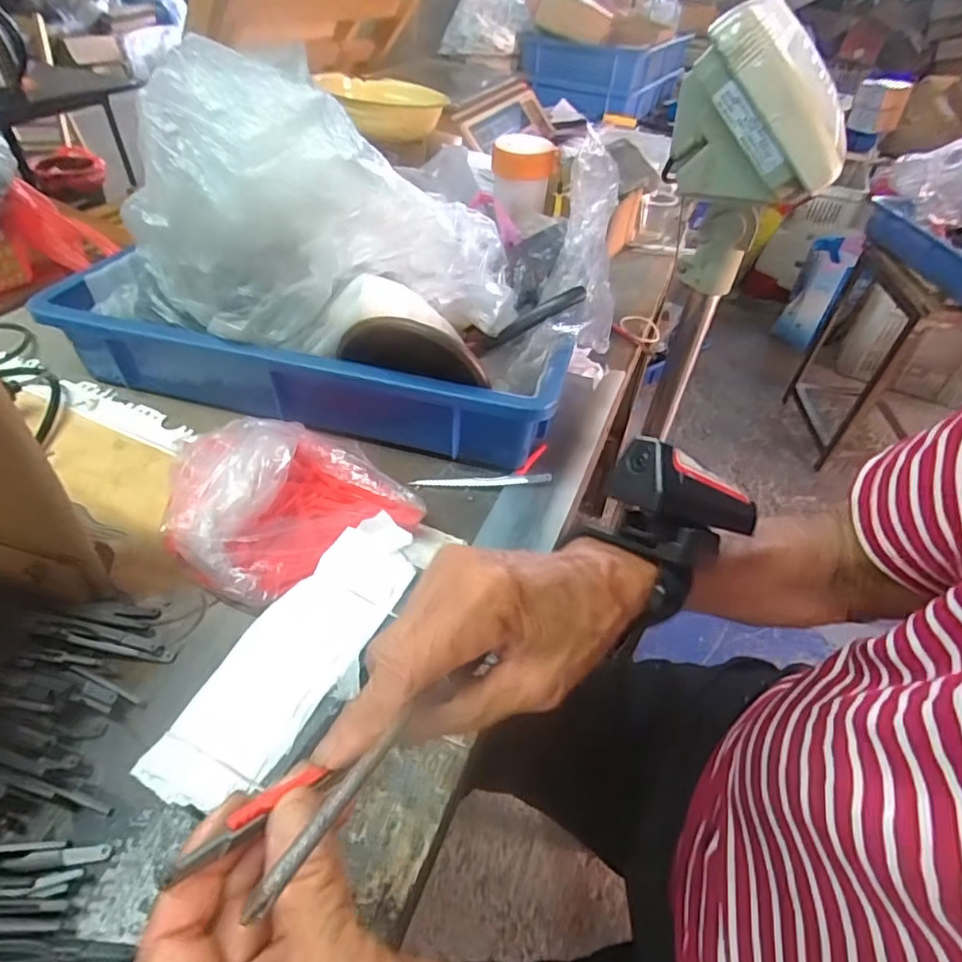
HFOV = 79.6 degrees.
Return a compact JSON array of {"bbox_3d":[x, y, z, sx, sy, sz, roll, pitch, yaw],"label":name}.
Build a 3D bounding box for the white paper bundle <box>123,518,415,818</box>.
[{"bbox_3d":[-0.093,0.081,0.294,0.060,0.019,0.163,22,47,17],"label":"white paper bundle"}]

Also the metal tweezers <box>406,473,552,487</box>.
[{"bbox_3d":[0.000,-0.002,0.442,0.107,0.008,0.012,3,45,-2],"label":"metal tweezers"}]

